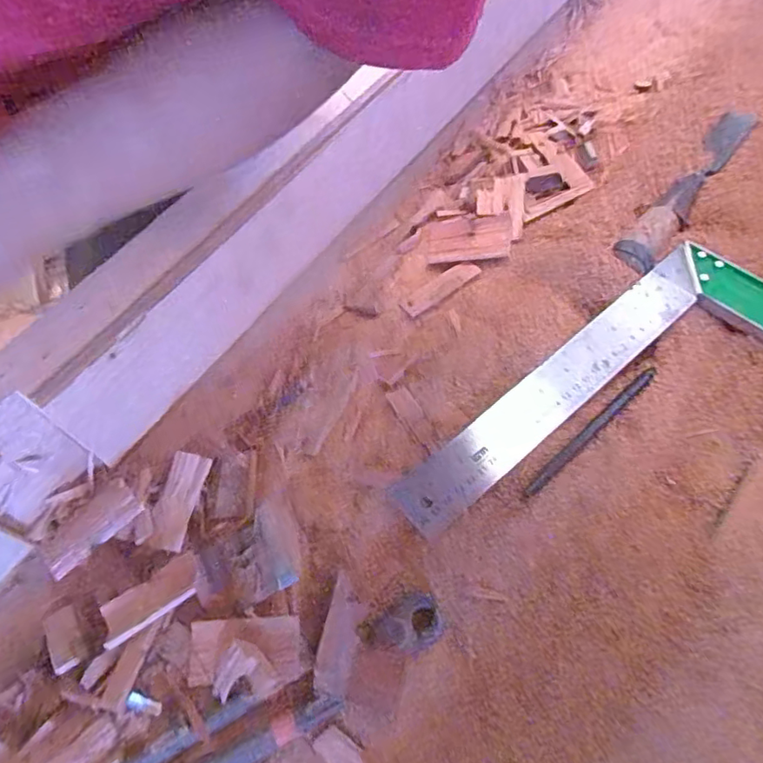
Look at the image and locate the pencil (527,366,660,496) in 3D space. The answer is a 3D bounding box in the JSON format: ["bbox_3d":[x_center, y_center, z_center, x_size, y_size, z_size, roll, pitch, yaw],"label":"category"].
[{"bbox_3d":[0.139,0.030,0.376,0.131,0.008,0.007,-40,68,-16],"label":"pencil"}]

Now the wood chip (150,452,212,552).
[{"bbox_3d":[-0.130,0.075,0.368,0.025,0.006,0.059,13,74,7],"label":"wood chip"}]

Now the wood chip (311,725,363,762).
[{"bbox_3d":[-0.023,0.198,0.309,0.026,0.004,0.015,31,68,17],"label":"wood chip"}]

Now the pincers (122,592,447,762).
[{"bbox_3d":[-0.064,0.180,0.310,0.217,0.016,0.033,-26,65,-10],"label":"pincers"}]

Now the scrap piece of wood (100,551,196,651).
[{"bbox_3d":[-0.135,0.128,0.340,0.062,0.006,0.029,-34,47,-4],"label":"scrap piece of wood"}]

